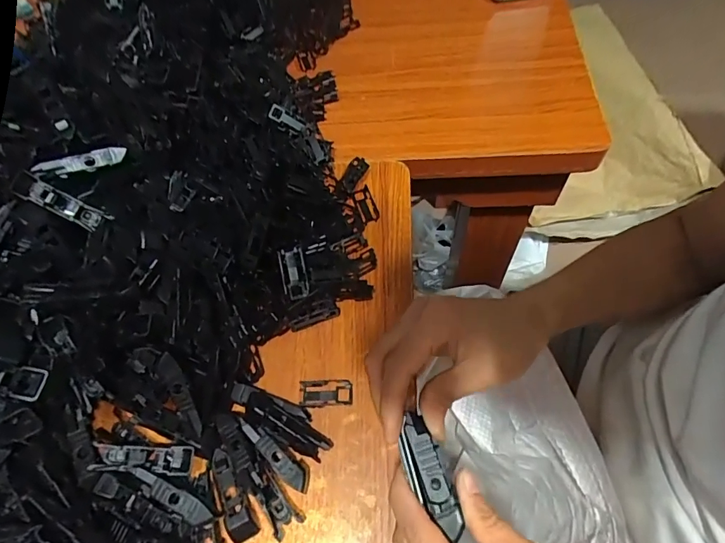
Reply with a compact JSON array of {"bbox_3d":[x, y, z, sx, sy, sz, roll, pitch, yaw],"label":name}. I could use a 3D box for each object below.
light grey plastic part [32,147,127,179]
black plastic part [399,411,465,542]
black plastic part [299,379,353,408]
[{"bbox_3d":[-0.216,-0.083,0.342,0.062,0.013,0.007,-21,61,-22],"label":"light grey plastic part"},{"bbox_3d":[0.035,0.109,0.236,0.018,0.005,0.062,-20,71,-7],"label":"black plastic part"},{"bbox_3d":[-0.028,0.094,0.343,0.041,0.004,0.020,-2,61,3],"label":"black plastic part"}]

